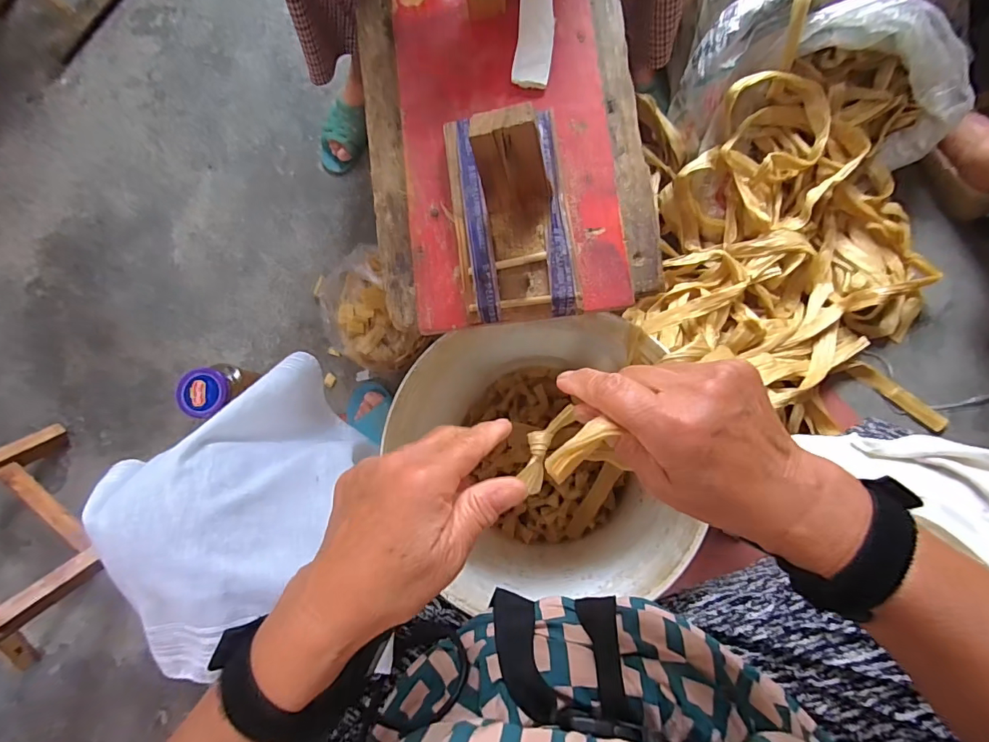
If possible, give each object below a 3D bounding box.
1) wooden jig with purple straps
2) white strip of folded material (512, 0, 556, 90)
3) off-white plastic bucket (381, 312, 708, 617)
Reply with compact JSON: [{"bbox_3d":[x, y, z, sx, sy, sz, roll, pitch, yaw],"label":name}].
[{"bbox_3d":[0.011,-0.121,0.323,0.085,0.075,0.161,-7,86,1],"label":"wooden jig with purple straps"},{"bbox_3d":[0.033,-0.278,0.384,0.030,0.012,0.088,5,82,6],"label":"white strip of folded material"},{"bbox_3d":[0.041,0.101,0.572,0.266,0.341,0.278,0,86,2],"label":"off-white plastic bucket"}]

